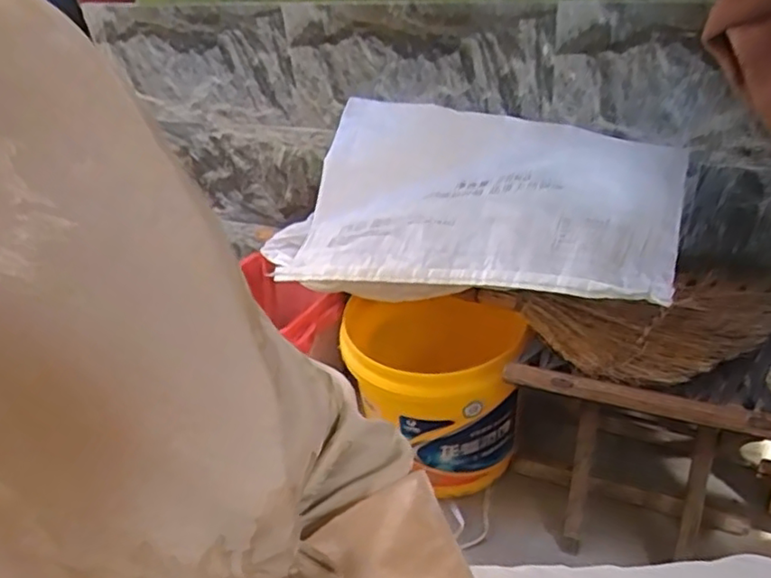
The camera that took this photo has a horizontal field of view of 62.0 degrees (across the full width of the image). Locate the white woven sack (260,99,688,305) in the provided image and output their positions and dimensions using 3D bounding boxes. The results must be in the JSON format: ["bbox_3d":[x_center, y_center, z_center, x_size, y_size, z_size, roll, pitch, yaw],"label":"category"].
[{"bbox_3d":[0.108,-0.114,0.831,0.500,0.107,0.309,10,38,22],"label":"white woven sack"}]

